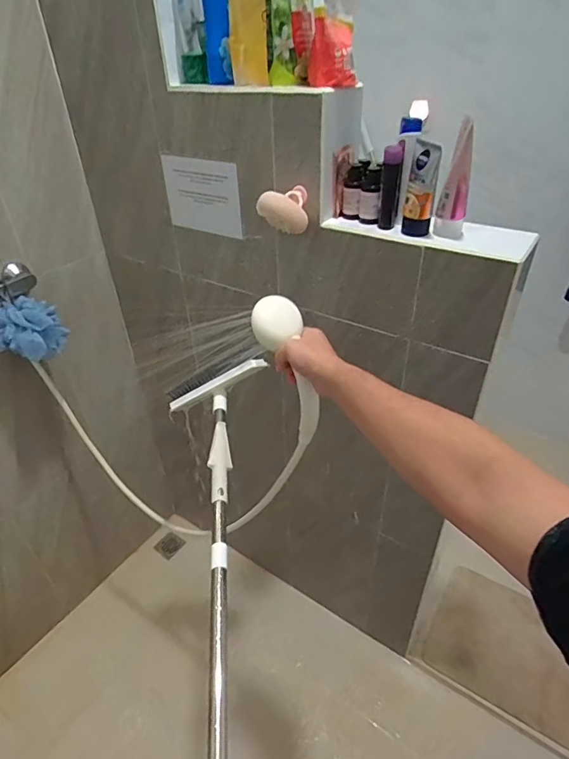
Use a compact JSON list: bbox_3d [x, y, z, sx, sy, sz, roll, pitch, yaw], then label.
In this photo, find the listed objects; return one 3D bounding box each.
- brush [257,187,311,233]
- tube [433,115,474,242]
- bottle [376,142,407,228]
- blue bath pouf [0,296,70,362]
[{"bbox_3d":[-0.004,-0.299,0.807,0.089,0.063,0.062,0,34,0],"label":"brush"},{"bbox_3d":[0.267,-0.298,0.711,0.048,0.166,0.043,12,35,17],"label":"tube"},{"bbox_3d":[0.181,-0.325,0.768,0.036,0.127,0.038,9,35,13],"label":"bottle"},{"bbox_3d":[-0.569,-0.109,1.017,0.148,0.112,0.097,-21,39,-28],"label":"blue bath pouf"}]

